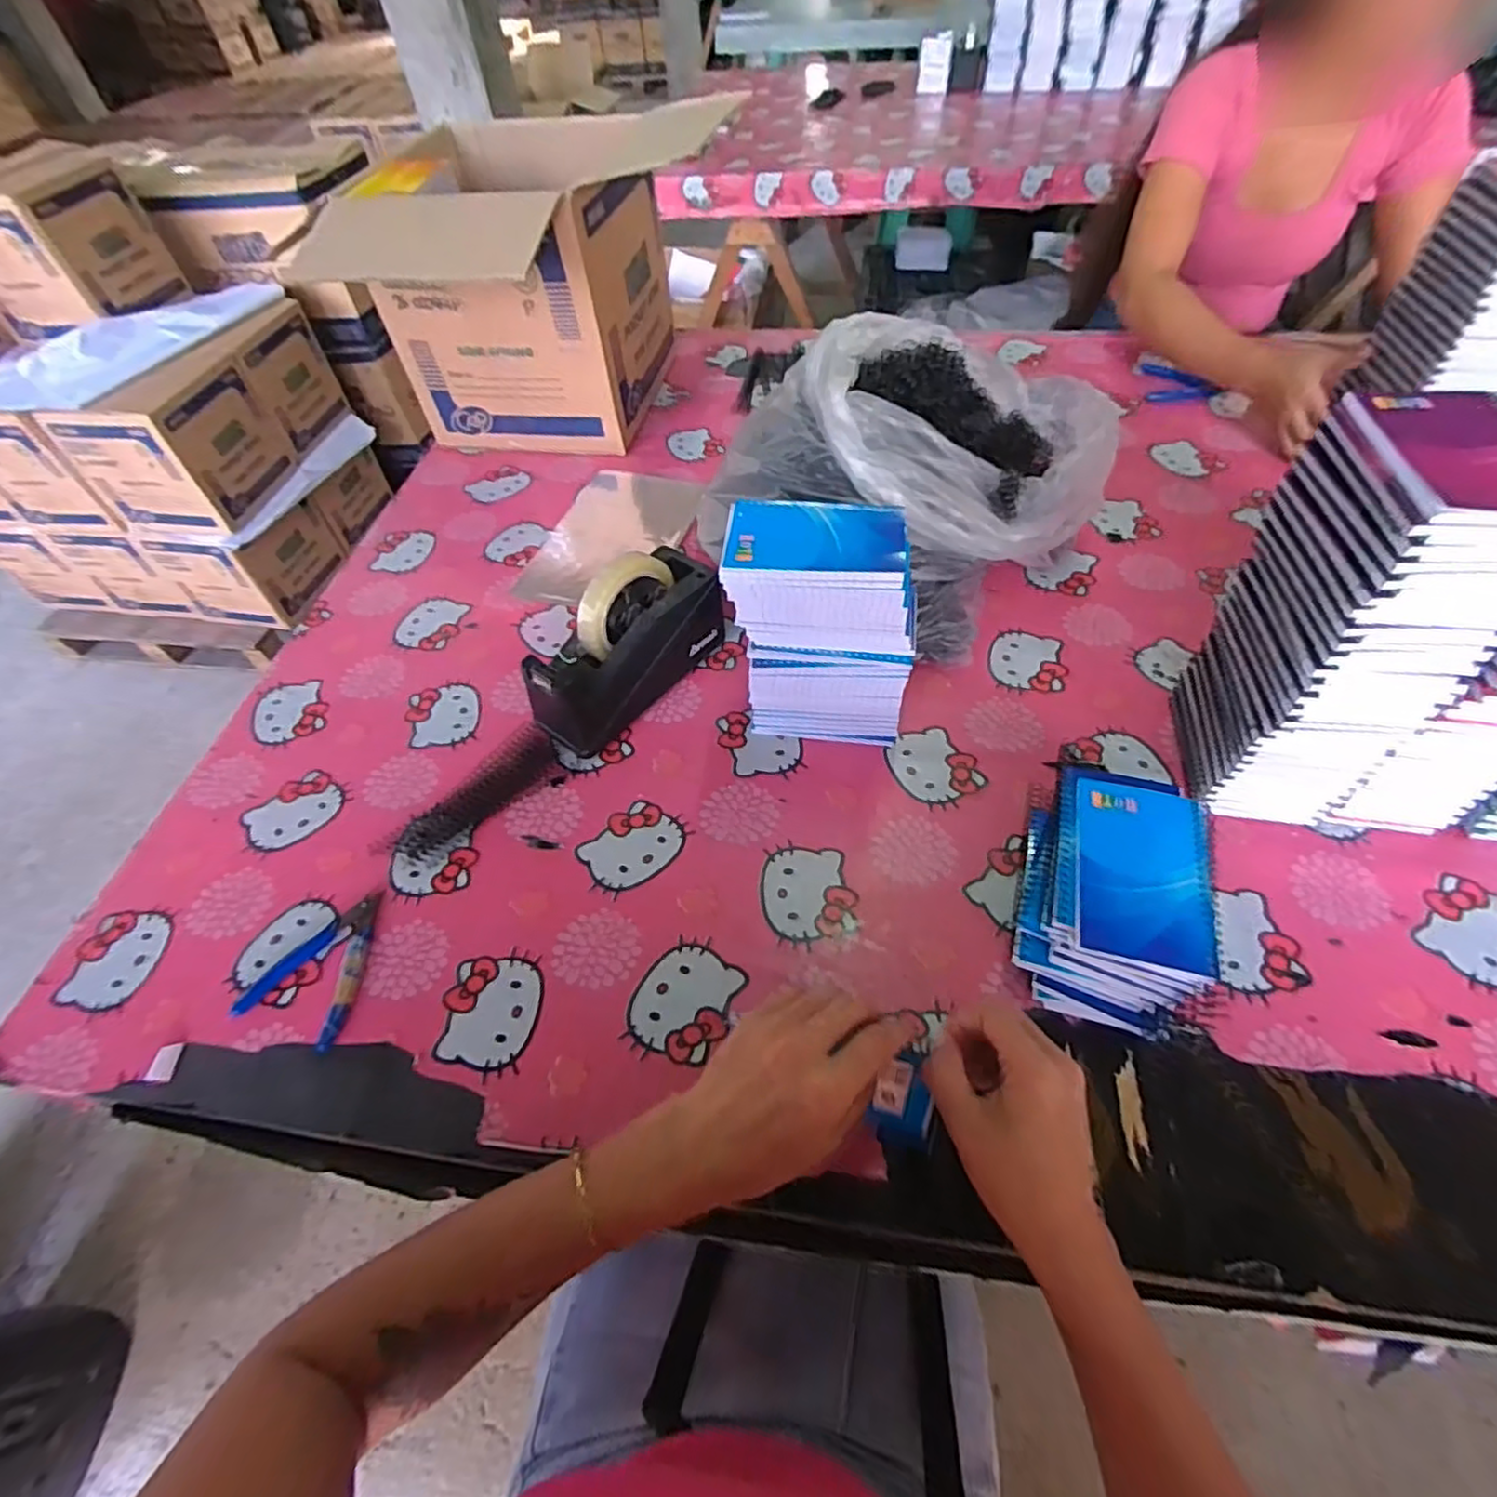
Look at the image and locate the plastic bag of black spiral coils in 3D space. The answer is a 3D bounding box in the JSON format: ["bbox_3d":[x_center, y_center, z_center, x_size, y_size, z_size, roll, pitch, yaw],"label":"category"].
[{"bbox_3d":[0.190,-0.280,0.693,0.359,0.232,0.247,-38,59,-23],"label":"plastic bag of black spiral coils"}]

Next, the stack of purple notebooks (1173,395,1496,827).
[{"bbox_3d":[0.420,-0.076,0.502,0.112,0.294,0.134,2,54,5],"label":"stack of purple notebooks"}]

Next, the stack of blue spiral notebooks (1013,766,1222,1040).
[{"bbox_3d":[0.255,0.105,0.495,0.108,0.088,0.157,14,55,14],"label":"stack of blue spiral notebooks"}]

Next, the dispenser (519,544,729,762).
[{"bbox_3d":[-0.117,-0.100,0.650,0.069,0.129,0.206,34,62,26],"label":"dispenser"}]

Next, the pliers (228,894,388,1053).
[{"bbox_3d":[-0.339,0.167,0.534,0.089,0.009,0.117,1,53,5],"label":"pliers"}]

